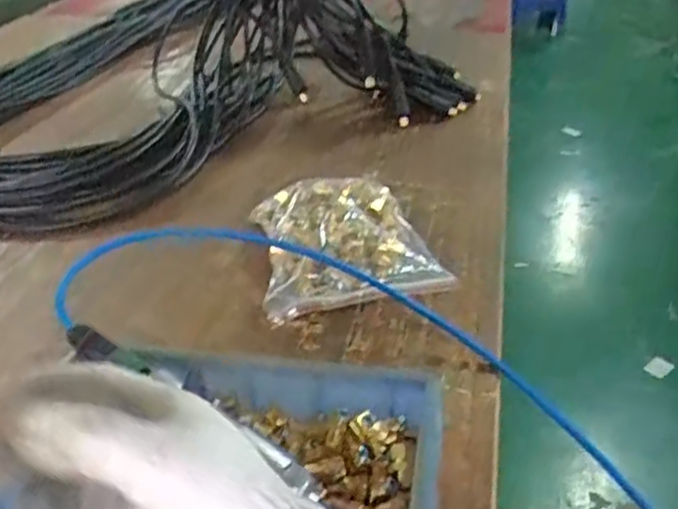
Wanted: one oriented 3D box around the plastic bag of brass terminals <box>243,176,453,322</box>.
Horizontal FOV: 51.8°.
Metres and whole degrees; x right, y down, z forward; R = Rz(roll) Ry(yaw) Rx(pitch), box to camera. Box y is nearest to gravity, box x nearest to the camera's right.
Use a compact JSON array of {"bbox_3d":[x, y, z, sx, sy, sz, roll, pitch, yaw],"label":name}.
[{"bbox_3d":[0.008,-0.012,0.783,0.191,0.074,0.206,-6,32,-5],"label":"plastic bag of brass terminals"}]

